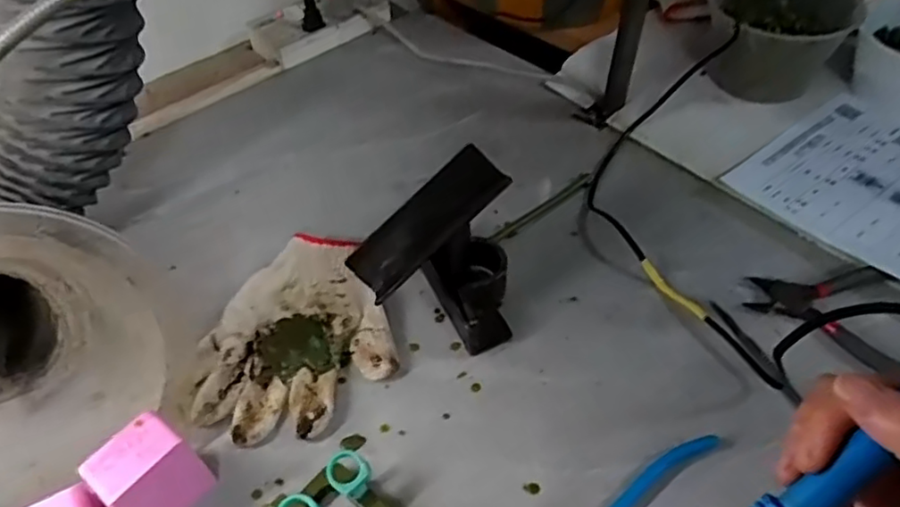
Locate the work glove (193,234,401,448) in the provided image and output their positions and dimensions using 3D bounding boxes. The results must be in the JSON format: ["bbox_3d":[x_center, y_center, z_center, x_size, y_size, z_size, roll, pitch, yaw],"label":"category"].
[{"bbox_3d":[-0.124,0.061,0.521,0.147,0.028,0.182,-10,47,-5],"label":"work glove"}]

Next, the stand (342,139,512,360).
[{"bbox_3d":[-0.005,0.008,0.497,0.115,0.120,0.092,-24,50,-16],"label":"stand"}]

